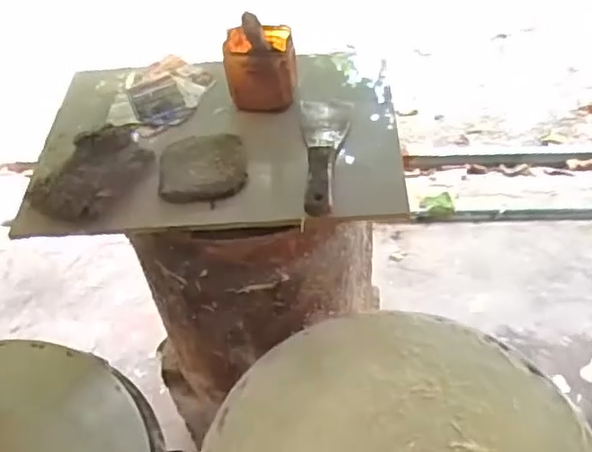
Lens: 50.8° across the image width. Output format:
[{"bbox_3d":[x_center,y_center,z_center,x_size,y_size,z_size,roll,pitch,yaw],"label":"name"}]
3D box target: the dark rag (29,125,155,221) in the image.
[{"bbox_3d":[-0.263,-0.071,0.809,0.098,0.030,0.158,23,54,24],"label":"dark rag"}]

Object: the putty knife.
[{"bbox_3d":[0.040,-0.099,0.795,0.068,0.019,0.227,-3,48,4],"label":"putty knife"}]

